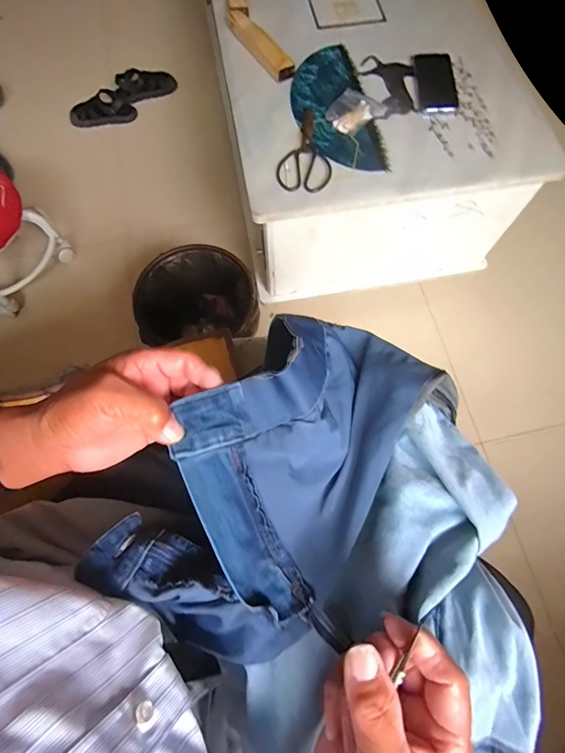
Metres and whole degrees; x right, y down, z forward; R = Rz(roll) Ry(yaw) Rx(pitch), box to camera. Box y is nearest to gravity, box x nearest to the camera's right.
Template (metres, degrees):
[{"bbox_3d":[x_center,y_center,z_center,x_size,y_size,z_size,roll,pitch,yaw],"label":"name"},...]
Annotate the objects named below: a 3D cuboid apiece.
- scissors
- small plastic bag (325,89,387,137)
[{"bbox_3d":[0.043,-0.433,0.707,0.097,0.010,0.207,3,71,1],"label":"scissors"},{"bbox_3d":[0.139,-0.525,0.737,0.085,0.011,0.111,43,77,13],"label":"small plastic bag"}]

